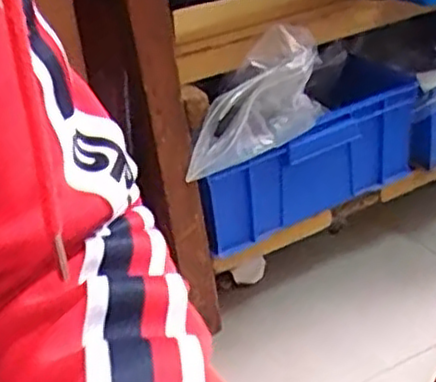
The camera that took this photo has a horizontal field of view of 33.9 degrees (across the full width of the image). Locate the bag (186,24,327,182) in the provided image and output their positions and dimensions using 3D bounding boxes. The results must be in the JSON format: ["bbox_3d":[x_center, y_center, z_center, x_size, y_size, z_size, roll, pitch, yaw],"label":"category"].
[{"bbox_3d":[0.049,-0.095,0.845,0.082,0.096,0.232,24,67,41],"label":"bag"}]

